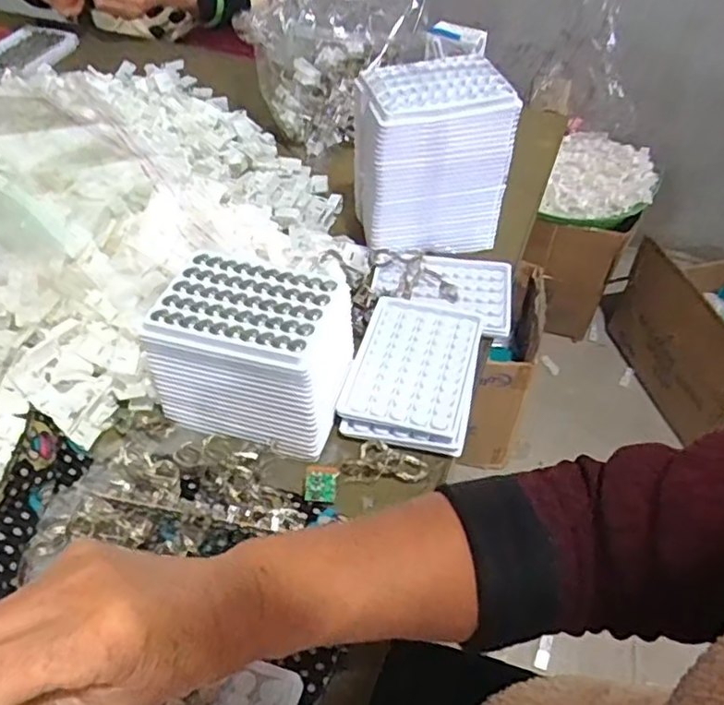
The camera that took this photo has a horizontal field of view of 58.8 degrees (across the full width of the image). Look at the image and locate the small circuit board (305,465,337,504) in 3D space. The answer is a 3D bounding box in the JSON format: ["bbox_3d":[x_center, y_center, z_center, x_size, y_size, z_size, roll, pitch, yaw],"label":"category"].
[{"bbox_3d":[-0.030,0.095,0.467,0.022,0.004,0.026,12,67,-13],"label":"small circuit board"}]

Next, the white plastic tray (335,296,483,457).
[{"bbox_3d":[0.044,0.014,0.533,0.098,0.017,0.138,11,48,9],"label":"white plastic tray"}]

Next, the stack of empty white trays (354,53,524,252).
[{"bbox_3d":[0.064,-0.190,0.624,0.137,0.151,0.095,-9,48,-9],"label":"stack of empty white trays"}]

